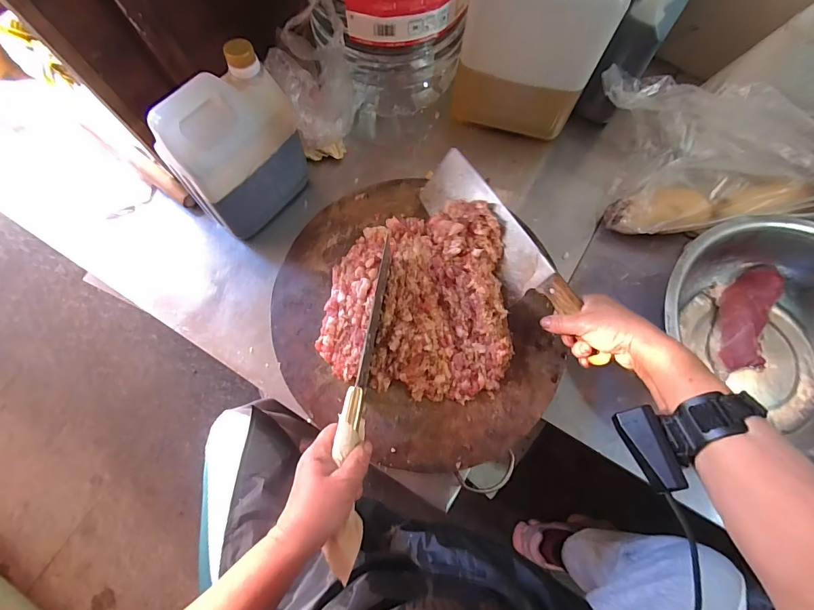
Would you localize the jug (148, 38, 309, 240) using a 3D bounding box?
[{"bbox_3d":[-0.227,-0.205,0.532,0.083,0.206,0.163,28,73,8],"label":"jug"}]

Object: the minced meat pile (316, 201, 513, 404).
[{"bbox_3d":[0.009,-0.011,0.489,0.223,0.061,0.241,0,71,-1],"label":"minced meat pile"}]

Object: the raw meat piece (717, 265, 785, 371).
[{"bbox_3d":[0.502,0.016,0.578,0.068,0.025,0.171,24,72,7],"label":"raw meat piece"}]

